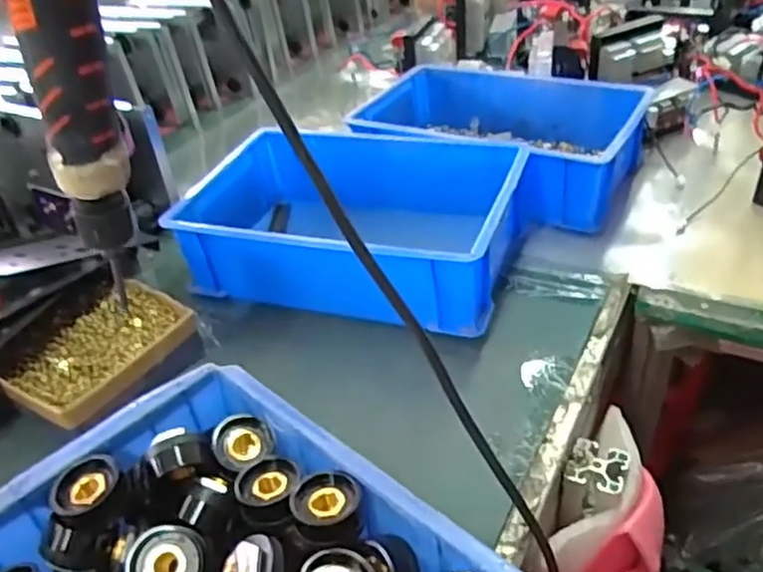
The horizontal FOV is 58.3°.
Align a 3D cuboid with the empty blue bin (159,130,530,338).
[{"bbox_3d":[-0.030,-0.059,0.653,0.297,0.094,0.193,9,38,20],"label":"empty blue bin"}]

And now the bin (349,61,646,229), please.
[{"bbox_3d":[0.132,-0.167,0.780,0.307,0.084,0.219,19,43,30],"label":"bin"}]

